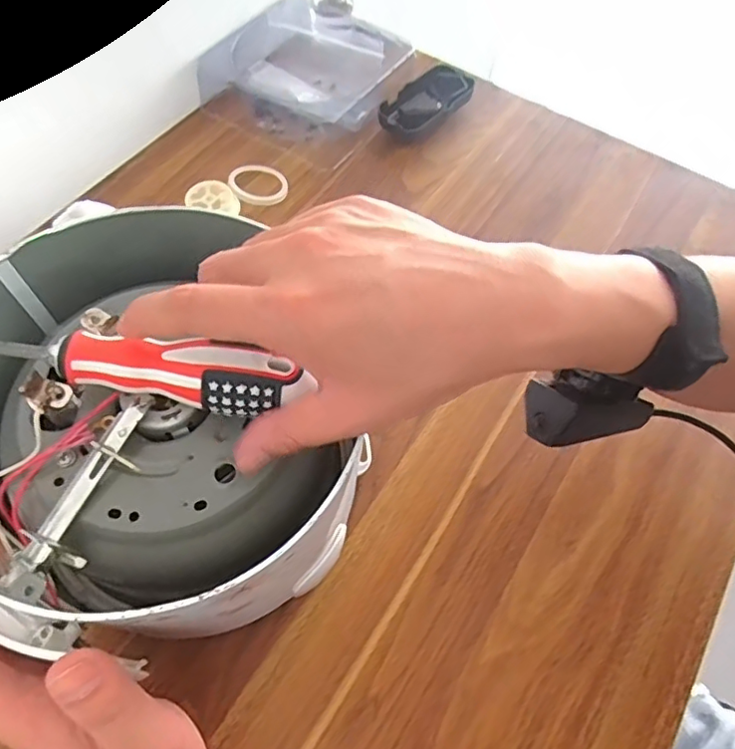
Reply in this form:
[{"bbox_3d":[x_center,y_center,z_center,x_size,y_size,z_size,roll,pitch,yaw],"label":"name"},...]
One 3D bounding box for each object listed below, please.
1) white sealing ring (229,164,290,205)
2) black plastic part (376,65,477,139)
[{"bbox_3d":[-0.103,-0.182,0.547,0.054,0.006,0.057,10,51,-13],"label":"white sealing ring"},{"bbox_3d":[0.063,-0.286,0.613,0.060,0.027,0.121,38,66,16],"label":"black plastic part"}]

